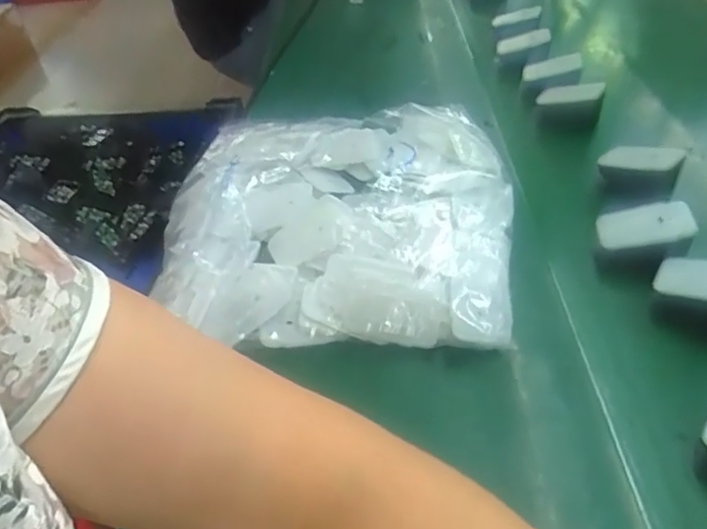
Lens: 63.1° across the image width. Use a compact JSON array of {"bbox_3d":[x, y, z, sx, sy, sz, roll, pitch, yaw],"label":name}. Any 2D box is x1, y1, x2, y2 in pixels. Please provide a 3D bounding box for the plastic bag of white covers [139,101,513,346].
[{"bbox_3d":[-0.019,-0.055,0.507,0.294,0.046,0.286,0,42,7],"label":"plastic bag of white covers"}]

